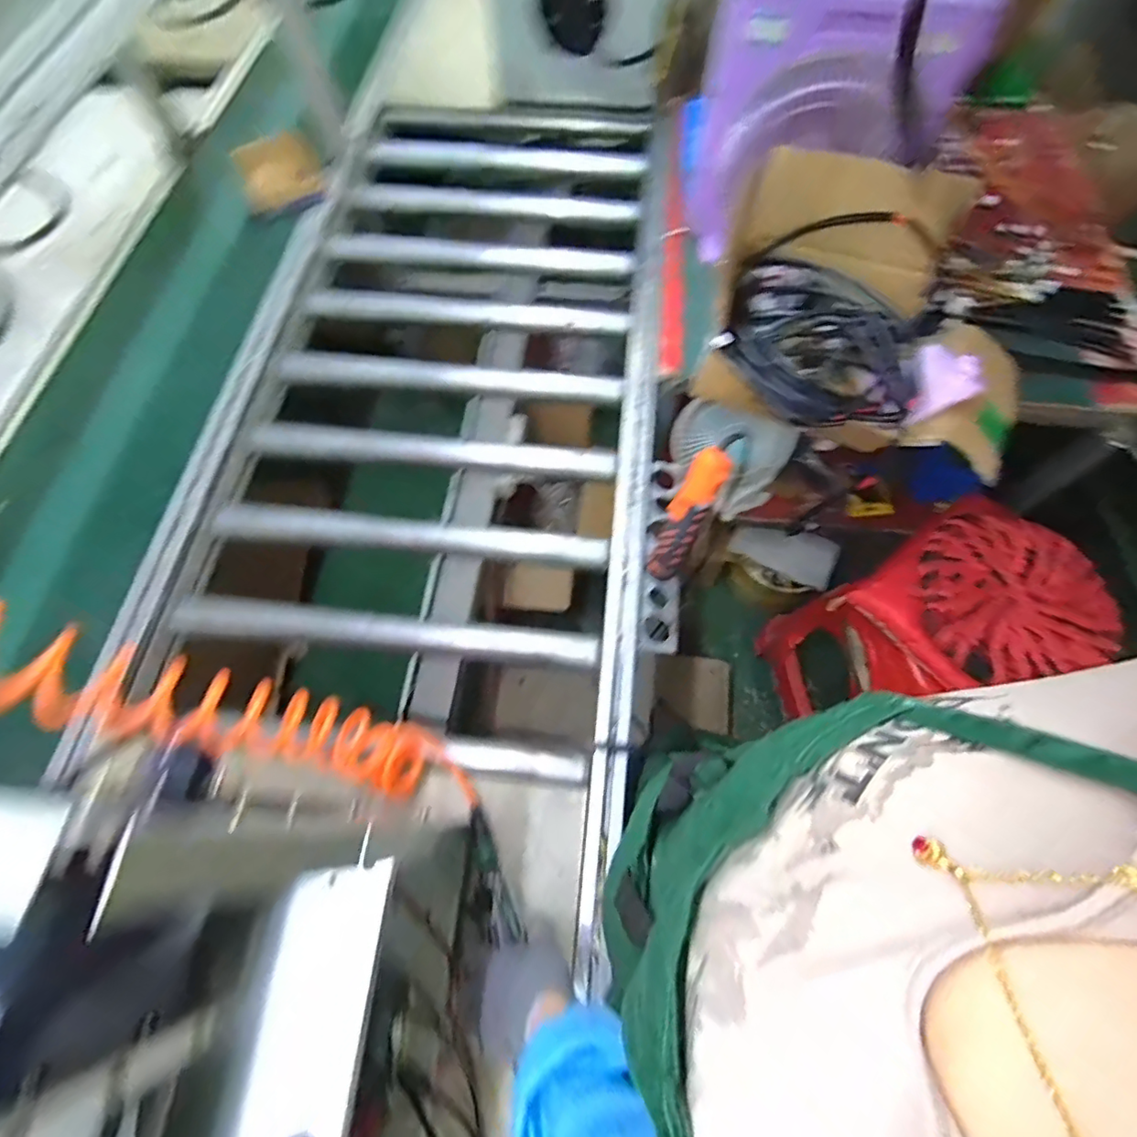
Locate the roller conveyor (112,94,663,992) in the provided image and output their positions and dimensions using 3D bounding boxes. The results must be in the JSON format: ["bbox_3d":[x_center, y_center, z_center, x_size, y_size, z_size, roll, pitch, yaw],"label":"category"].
[{"bbox_3d":[-0.200,-0.287,0.922,0.657,0.129,1.481,5,66,2],"label":"roller conveyor"}]

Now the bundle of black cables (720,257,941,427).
[{"bbox_3d":[0.344,-0.305,0.760,0.262,0.073,0.251,0,66,0],"label":"bundle of black cables"}]

